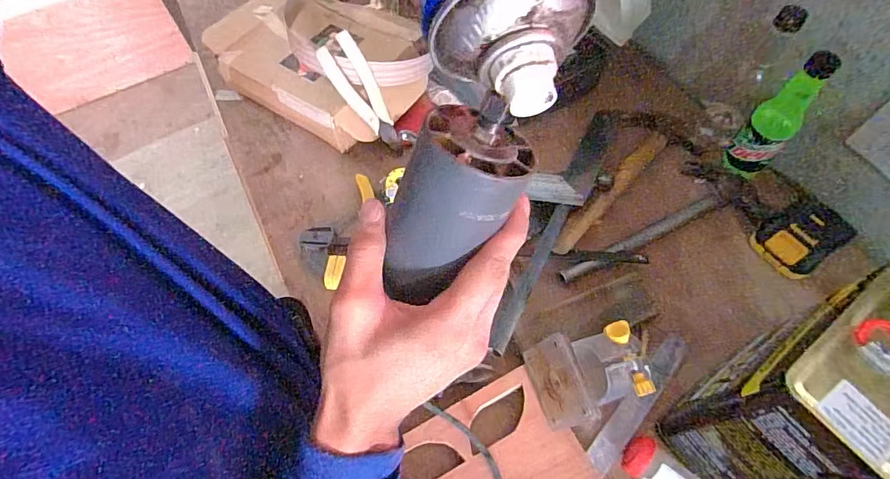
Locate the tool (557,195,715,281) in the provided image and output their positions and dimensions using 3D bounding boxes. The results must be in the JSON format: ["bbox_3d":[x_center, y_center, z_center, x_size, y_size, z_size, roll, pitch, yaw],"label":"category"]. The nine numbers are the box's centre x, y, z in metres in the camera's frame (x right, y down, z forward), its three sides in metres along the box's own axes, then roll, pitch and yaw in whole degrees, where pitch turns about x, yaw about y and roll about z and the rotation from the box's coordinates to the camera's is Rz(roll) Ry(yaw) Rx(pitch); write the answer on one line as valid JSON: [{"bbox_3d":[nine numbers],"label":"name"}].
[{"bbox_3d":[0.270,-0.001,0.636,0.257,0.015,0.022,-27,63,-12],"label":"tool"}]

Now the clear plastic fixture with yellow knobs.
[{"bbox_3d":[0.158,0.148,0.505,0.116,0.072,0.090,-15,61,-6],"label":"clear plastic fixture with yellow knobs"}]

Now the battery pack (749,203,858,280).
[{"bbox_3d":[0.470,-0.005,0.605,0.106,0.036,0.078,-31,64,-14],"label":"battery pack"}]

